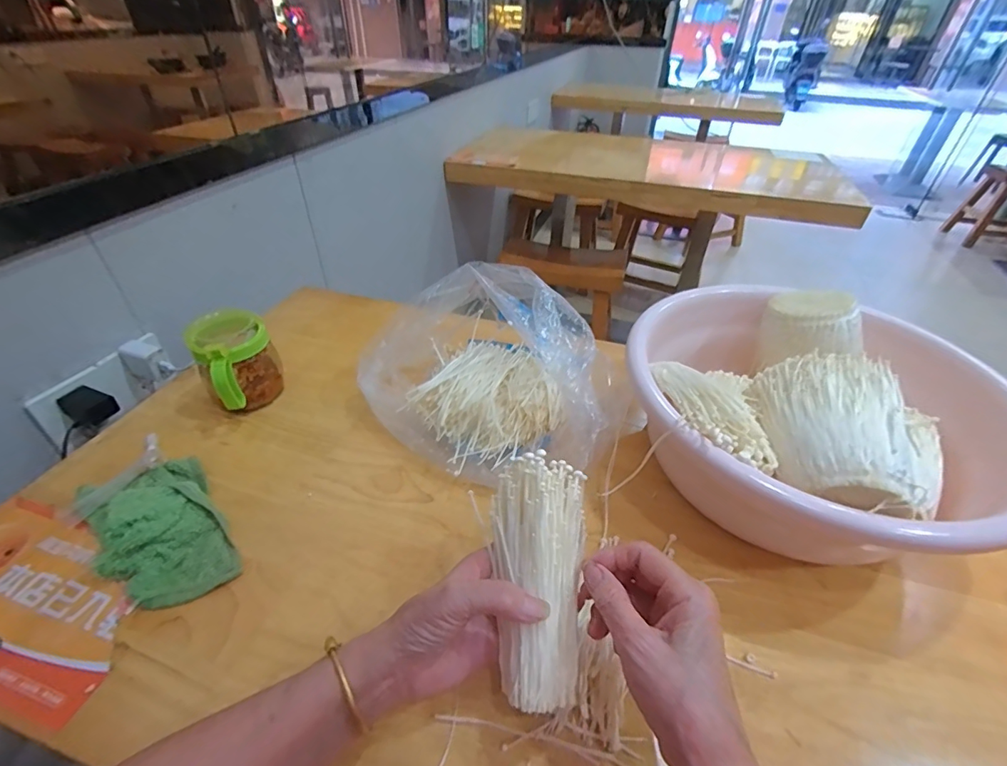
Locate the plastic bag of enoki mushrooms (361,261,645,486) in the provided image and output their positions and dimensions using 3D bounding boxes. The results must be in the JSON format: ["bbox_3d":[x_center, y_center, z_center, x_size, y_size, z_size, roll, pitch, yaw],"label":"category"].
[{"bbox_3d":[-0.035,-0.014,0.493,0.199,0.148,0.262,-14,42,-18],"label":"plastic bag of enoki mushrooms"}]

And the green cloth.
[{"bbox_3d":[-0.309,0.122,0.407,0.090,0.044,0.160,-28,48,-30],"label":"green cloth"}]

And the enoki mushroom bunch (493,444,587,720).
[{"bbox_3d":[0.024,0.125,0.306,0.062,0.037,0.150,2,67,-2],"label":"enoki mushroom bunch"}]

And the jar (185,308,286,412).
[{"bbox_3d":[-0.306,-0.020,0.536,0.080,0.097,0.094,-20,44,-23],"label":"jar"}]

